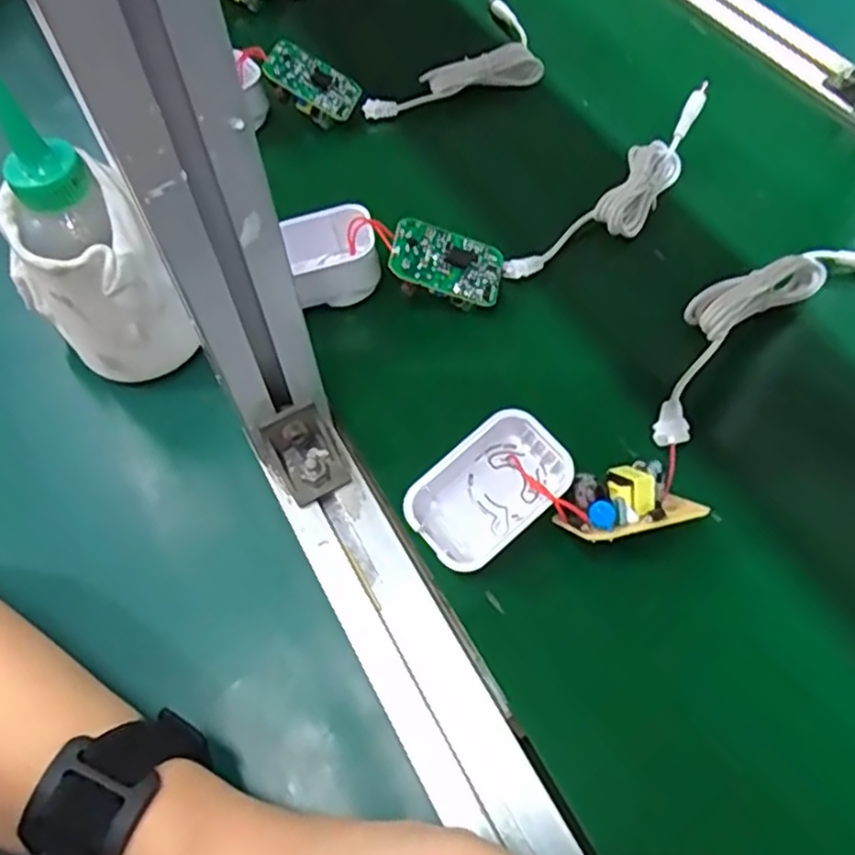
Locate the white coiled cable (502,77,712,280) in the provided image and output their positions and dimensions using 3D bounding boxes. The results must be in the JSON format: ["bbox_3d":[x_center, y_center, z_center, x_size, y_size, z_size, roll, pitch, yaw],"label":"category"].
[{"bbox_3d":[0.118,-0.139,0.430,0.034,0.034,0.182,37,66,22],"label":"white coiled cable"}]

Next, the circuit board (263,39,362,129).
[{"bbox_3d":[-0.078,-0.229,0.485,0.062,0.018,0.036,28,71,-13],"label":"circuit board"}]

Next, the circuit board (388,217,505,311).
[{"bbox_3d":[0.010,-0.087,0.395,0.063,0.018,0.040,15,68,-14],"label":"circuit board"}]

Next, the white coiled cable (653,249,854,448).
[{"bbox_3d":[0.173,-0.058,0.379,0.193,0.018,0.052,-36,63,-18],"label":"white coiled cable"}]

